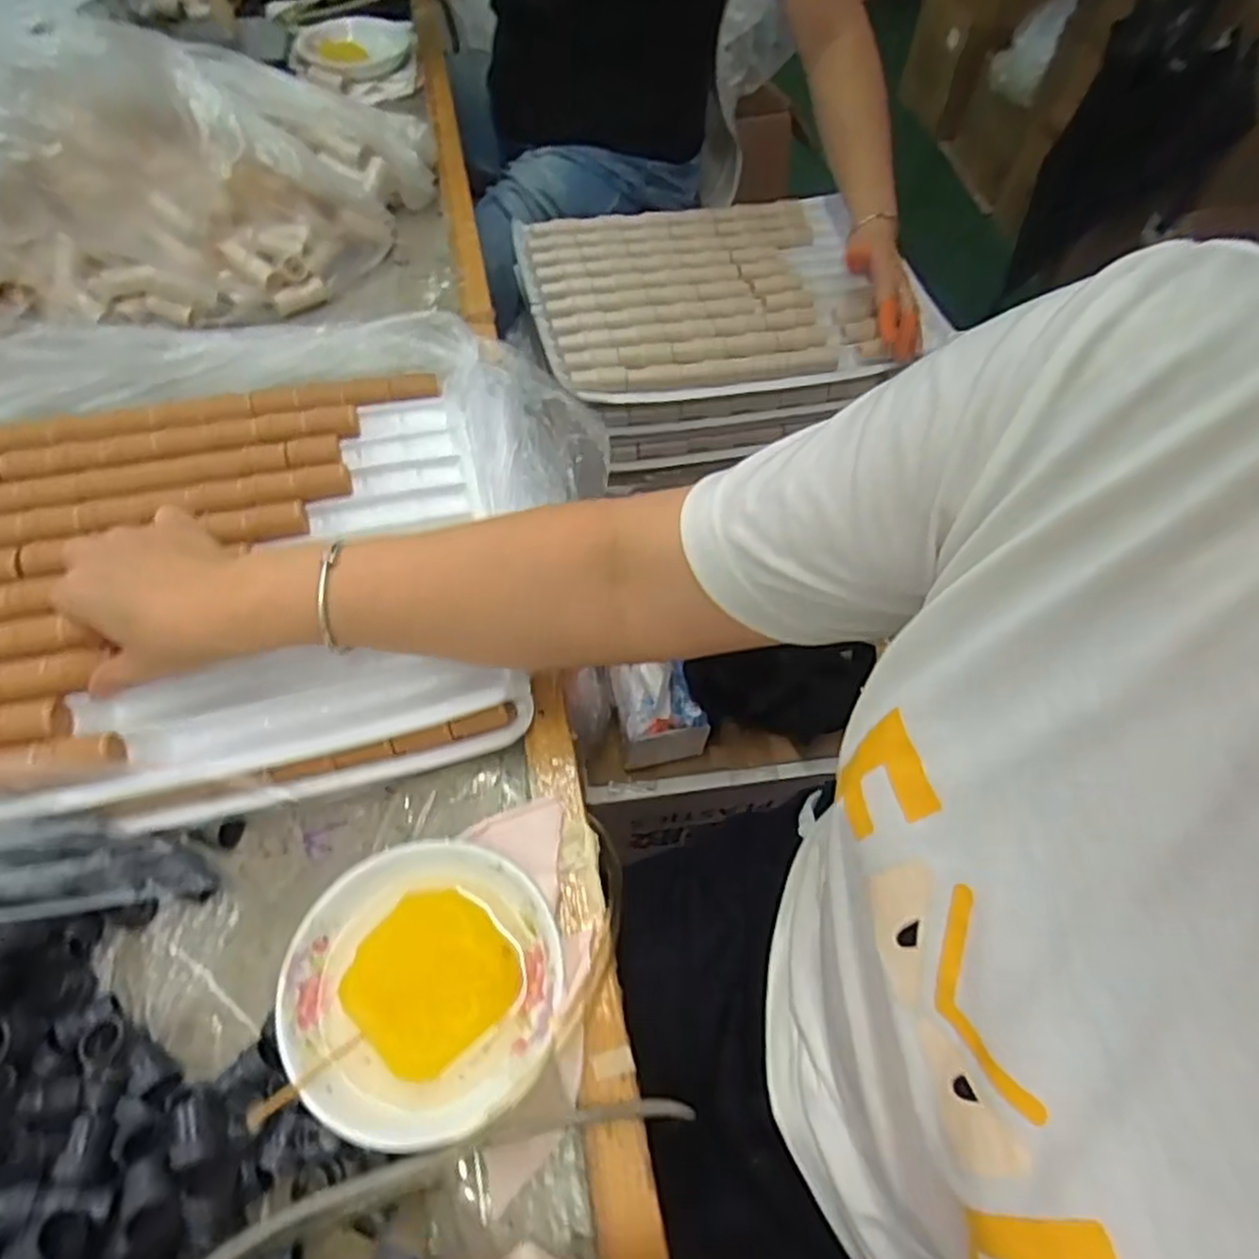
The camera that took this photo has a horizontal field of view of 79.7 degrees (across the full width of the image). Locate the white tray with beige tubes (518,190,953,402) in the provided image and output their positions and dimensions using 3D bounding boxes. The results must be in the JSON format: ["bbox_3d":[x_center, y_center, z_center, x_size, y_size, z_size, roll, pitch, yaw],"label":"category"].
[{"bbox_3d":[0.116,-0.388,0.862,0.446,0.033,0.308,-7,58,-8],"label":"white tray with beige tubes"}]

